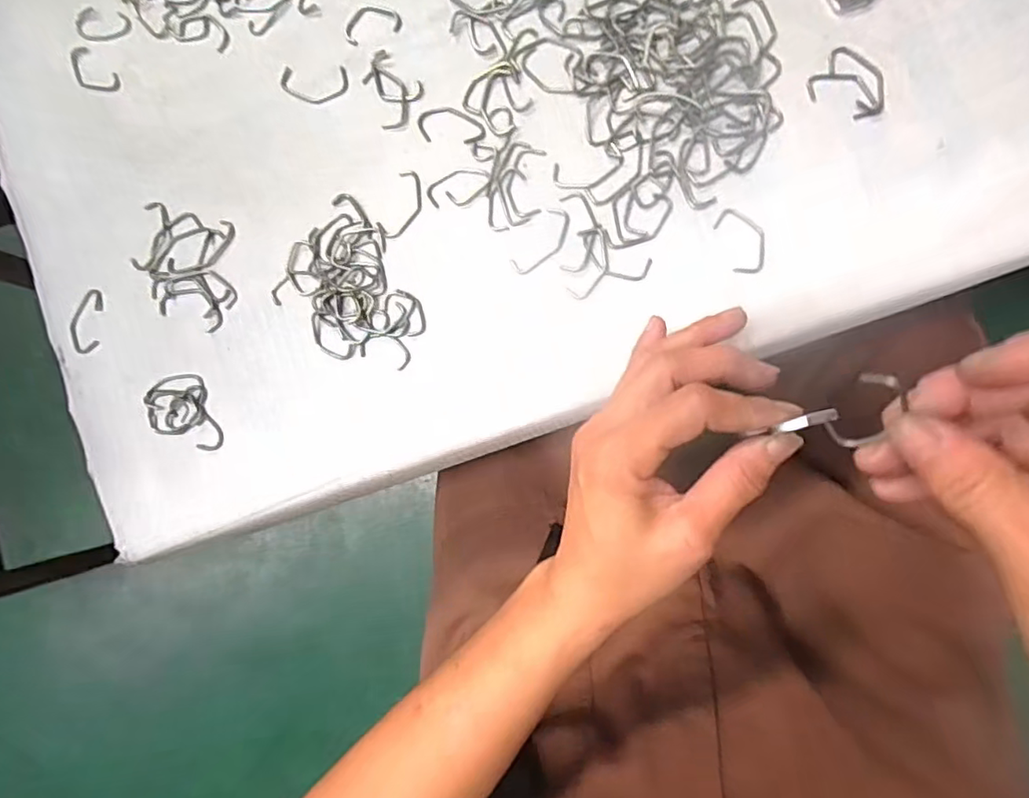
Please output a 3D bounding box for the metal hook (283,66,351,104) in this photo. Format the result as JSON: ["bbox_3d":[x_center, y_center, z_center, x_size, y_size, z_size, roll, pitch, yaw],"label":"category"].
[{"bbox_3d":[-0.114,-0.179,0.337,0.040,0.004,0.020,5,90,9],"label":"metal hook"}]

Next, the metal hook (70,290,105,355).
[{"bbox_3d":[-0.259,-0.047,0.358,0.018,0.004,0.039,9,91,9],"label":"metal hook"}]

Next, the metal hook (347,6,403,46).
[{"bbox_3d":[-0.080,-0.214,0.335,0.032,0.004,0.021,-7,88,9],"label":"metal hook"}]

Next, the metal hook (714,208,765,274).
[{"bbox_3d":[0.117,-0.082,0.303,0.021,0.004,0.036,-24,86,8],"label":"metal hook"}]

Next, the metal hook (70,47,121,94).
[{"bbox_3d":[-0.256,-0.197,0.359,0.033,0.008,0.019,42,96,7],"label":"metal hook"}]

